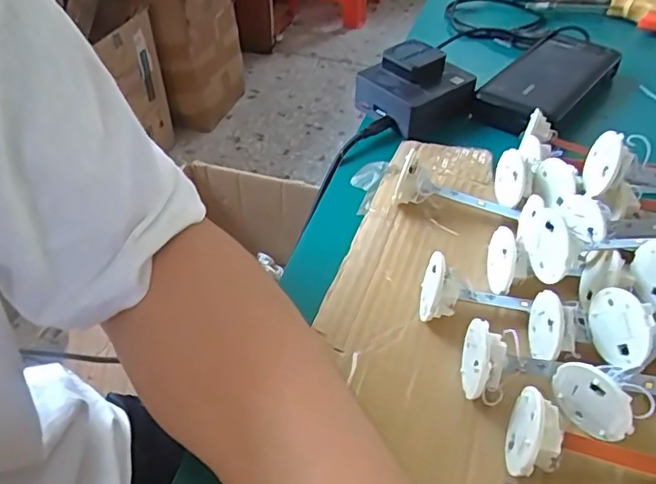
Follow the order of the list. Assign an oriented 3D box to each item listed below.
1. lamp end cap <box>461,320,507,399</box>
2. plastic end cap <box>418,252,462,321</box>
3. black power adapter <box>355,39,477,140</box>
[{"bbox_3d":[0.078,0.060,0.287,0.019,0.033,0.030,10,45,9],"label":"lamp end cap"},{"bbox_3d":[0.062,0.029,0.319,0.020,0.035,0.028,10,45,9],"label":"plastic end cap"},{"bbox_3d":[0.071,-0.129,0.476,0.073,0.041,0.079,-30,52,-29],"label":"black power adapter"}]

